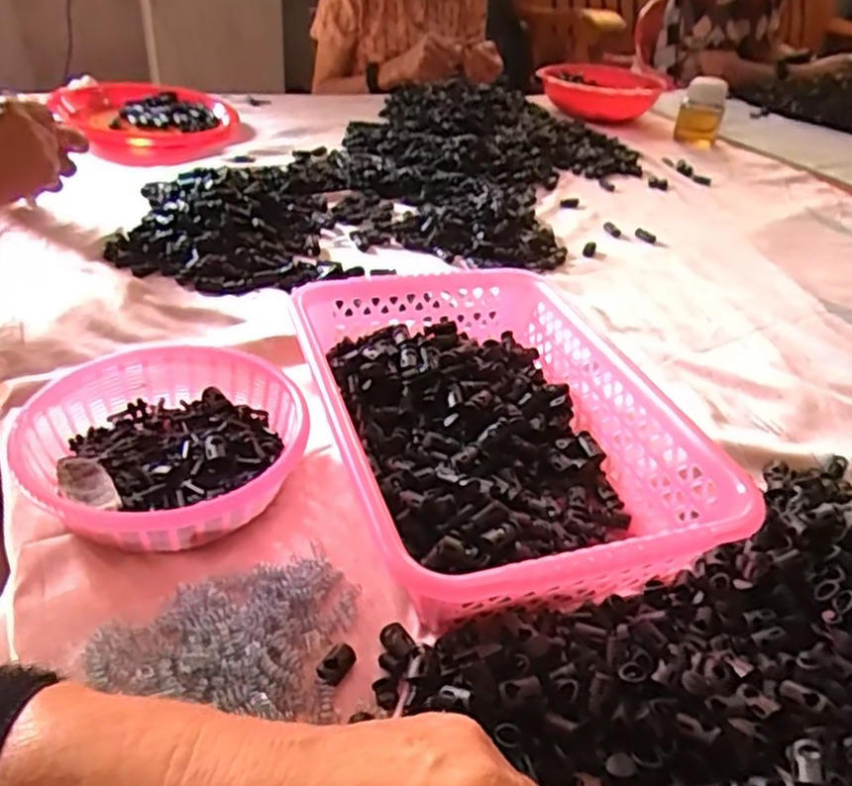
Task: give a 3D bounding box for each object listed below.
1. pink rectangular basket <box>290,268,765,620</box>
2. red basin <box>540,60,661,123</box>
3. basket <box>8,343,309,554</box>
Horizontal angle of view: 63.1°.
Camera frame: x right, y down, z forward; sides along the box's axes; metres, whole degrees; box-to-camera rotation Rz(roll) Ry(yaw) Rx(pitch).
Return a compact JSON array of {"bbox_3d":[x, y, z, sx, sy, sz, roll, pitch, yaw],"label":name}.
[{"bbox_3d":[0.042,0.021,0.469,0.204,0.076,0.301,-8,39,-18],"label":"pink rectangular basket"},{"bbox_3d":[0.338,-0.592,1.353,0.223,0.056,0.262,12,37,7],"label":"red basin"},{"bbox_3d":[-0.162,0.034,0.440,0.160,0.049,0.163,4,37,-3],"label":"basket"}]

